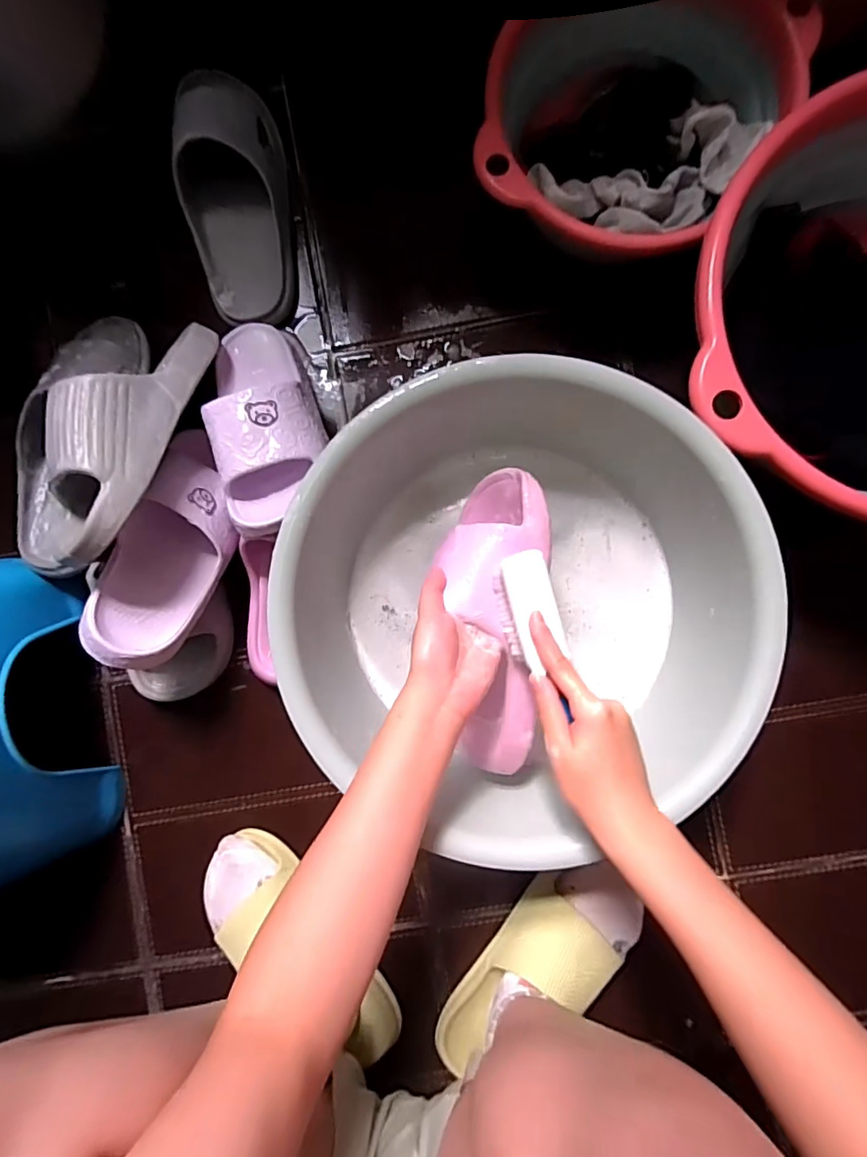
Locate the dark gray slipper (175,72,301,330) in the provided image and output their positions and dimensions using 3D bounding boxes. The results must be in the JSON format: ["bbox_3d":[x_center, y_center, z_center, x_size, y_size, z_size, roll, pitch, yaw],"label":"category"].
[{"bbox_3d":[-0.205,-0.402,0.540,0.103,0.065,0.268,-5,88,4],"label":"dark gray slipper"}]

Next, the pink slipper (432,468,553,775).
[{"bbox_3d":[0.048,0.036,0.446,0.081,0.088,0.252,0,94,4],"label":"pink slipper"}]

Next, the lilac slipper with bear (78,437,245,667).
[{"bbox_3d":[-0.237,-0.029,0.467,0.082,0.079,0.217,14,76,4],"label":"lilac slipper with bear"}]

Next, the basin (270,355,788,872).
[{"bbox_3d":[0.066,0.018,0.462,0.395,0.126,0.362,0,89,4],"label":"basin"}]

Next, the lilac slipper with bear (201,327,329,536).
[{"bbox_3d":[-0.159,-0.158,0.491,0.099,0.067,0.241,-12,65,3],"label":"lilac slipper with bear"}]

